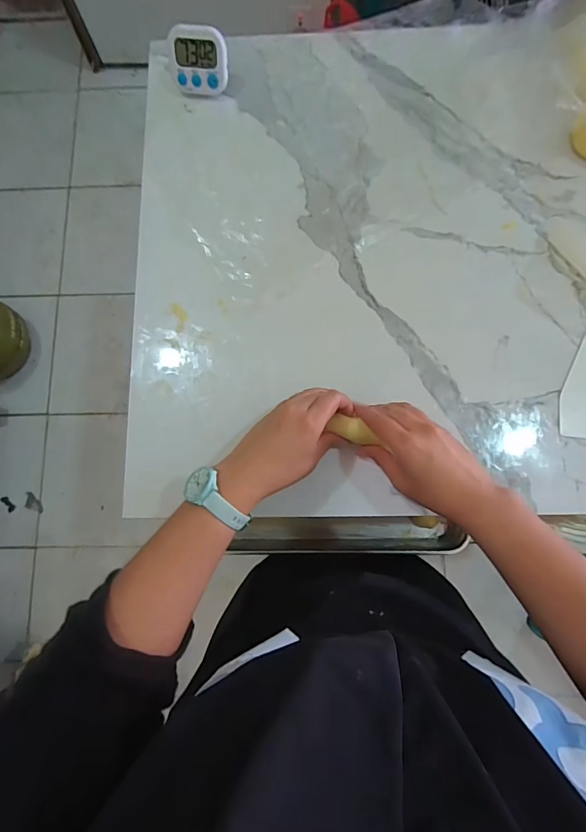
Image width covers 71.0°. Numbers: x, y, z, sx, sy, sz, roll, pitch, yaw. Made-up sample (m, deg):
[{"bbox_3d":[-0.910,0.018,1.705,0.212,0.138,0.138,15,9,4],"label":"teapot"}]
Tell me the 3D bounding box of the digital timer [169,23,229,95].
[{"bbox_3d":[-0.112,-0.420,0.485,0.070,0.062,0.019,3,45,4],"label":"digital timer"}]

